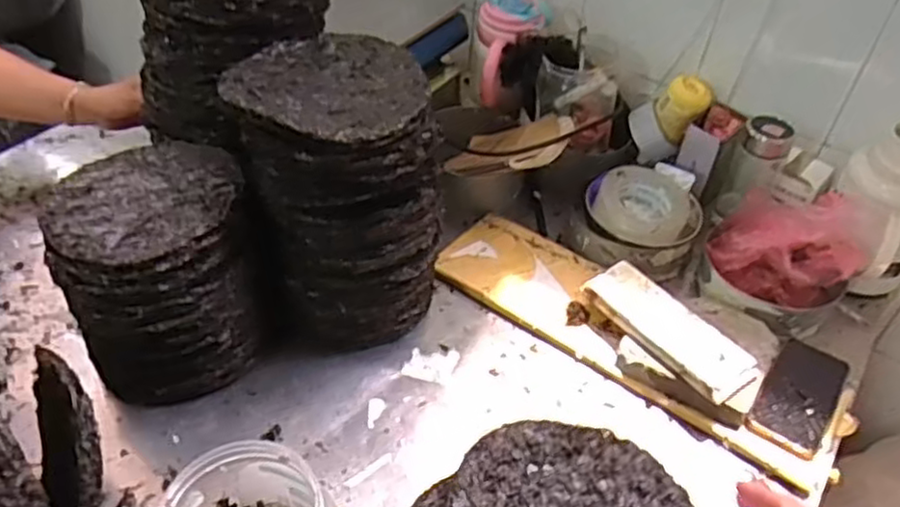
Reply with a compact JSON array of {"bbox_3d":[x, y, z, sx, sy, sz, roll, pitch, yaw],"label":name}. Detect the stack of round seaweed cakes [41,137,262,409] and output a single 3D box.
[{"bbox_3d":[-0.307,0.018,0.787,0.195,0.210,0.213,-13,46,-18],"label":"stack of round seaweed cakes"}]

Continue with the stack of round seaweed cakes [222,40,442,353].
[{"bbox_3d":[-0.122,-0.061,0.808,0.206,0.309,0.205,-14,47,-20],"label":"stack of round seaweed cakes"}]

